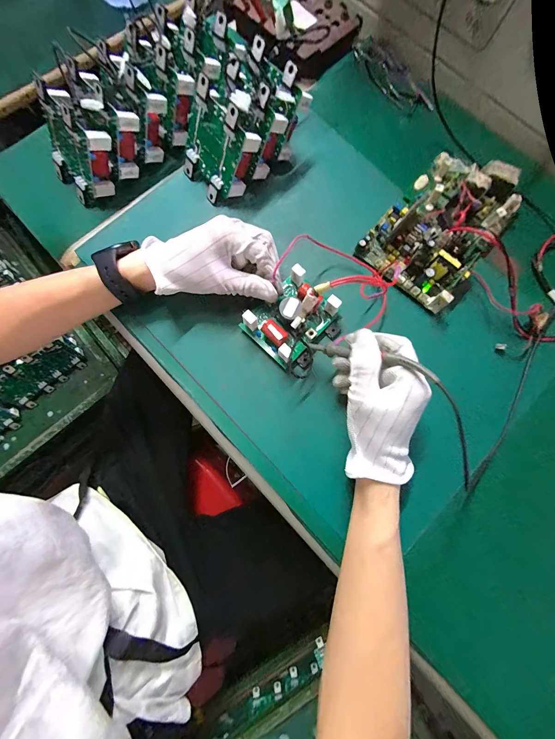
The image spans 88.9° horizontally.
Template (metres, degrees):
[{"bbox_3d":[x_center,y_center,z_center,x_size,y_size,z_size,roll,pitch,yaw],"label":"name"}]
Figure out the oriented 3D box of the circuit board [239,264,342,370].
[{"bbox_3d":[0.018,-0.054,0.302,0.085,0.045,0.088,43,82,7],"label":"circuit board"}]

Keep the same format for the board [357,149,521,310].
[{"bbox_3d":[0.199,-0.175,0.334,0.123,0.042,0.194,40,82,7],"label":"board"}]

